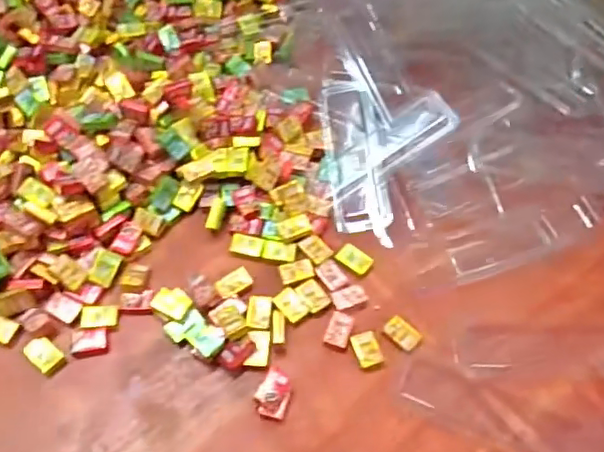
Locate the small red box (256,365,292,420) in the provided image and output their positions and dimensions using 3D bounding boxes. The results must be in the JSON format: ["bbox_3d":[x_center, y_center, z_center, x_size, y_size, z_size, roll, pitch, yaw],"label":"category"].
[{"bbox_3d":[-0.019,0.115,0.399,0.022,0.013,0.032,13,59,5],"label":"small red box"}]

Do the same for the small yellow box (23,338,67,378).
[{"bbox_3d":[-0.181,0.091,0.409,0.028,0.007,0.018,36,64,18],"label":"small yellow box"}]

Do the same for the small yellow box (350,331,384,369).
[{"bbox_3d":[0.047,0.089,0.419,0.019,0.004,0.025,-15,61,-11],"label":"small yellow box"}]

